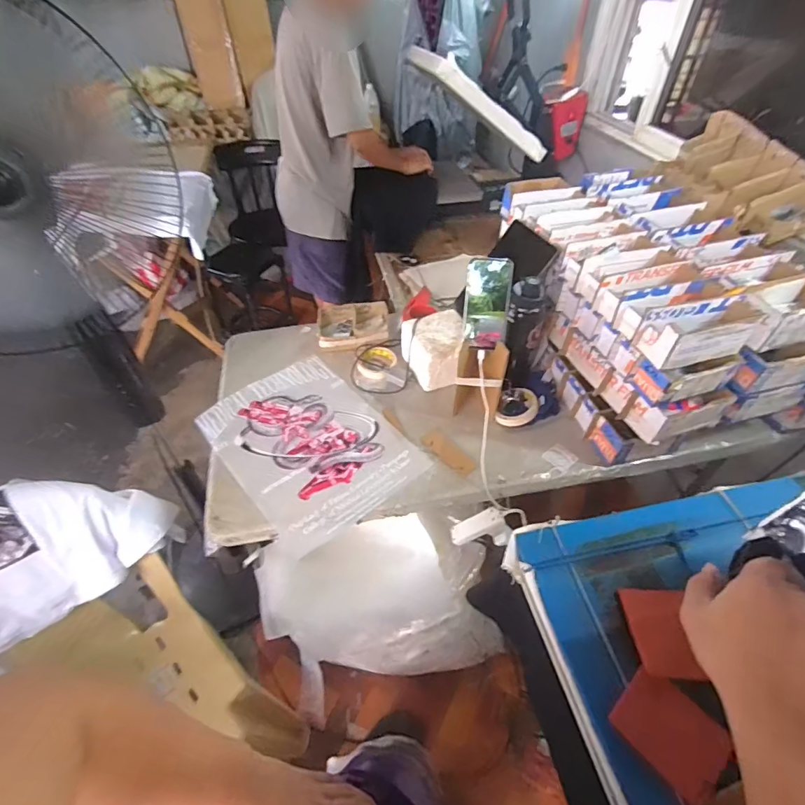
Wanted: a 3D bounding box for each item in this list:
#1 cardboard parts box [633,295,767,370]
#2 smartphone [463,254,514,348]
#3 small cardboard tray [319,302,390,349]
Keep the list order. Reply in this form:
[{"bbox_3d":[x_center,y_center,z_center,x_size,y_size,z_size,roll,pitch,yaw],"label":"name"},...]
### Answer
[{"bbox_3d":[0.499,-0.120,0.726,0.206,0.072,0.069,-12,48,-11],"label":"cardboard parts box"},{"bbox_3d":[0.163,-0.187,0.846,0.082,0.169,0.011,4,14,4],"label":"smartphone"},{"bbox_3d":[-0.127,-0.198,1.153,0.181,0.047,0.138,-4,47,-4],"label":"small cardboard tray"}]

